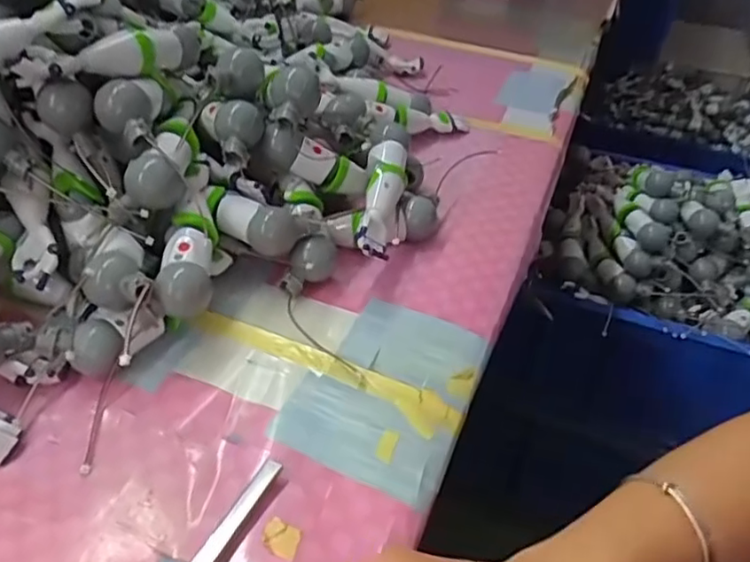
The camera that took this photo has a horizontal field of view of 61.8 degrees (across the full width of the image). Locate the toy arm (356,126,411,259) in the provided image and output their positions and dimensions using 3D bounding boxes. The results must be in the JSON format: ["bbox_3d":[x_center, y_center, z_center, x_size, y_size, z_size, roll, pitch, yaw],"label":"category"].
[{"bbox_3d":[0.007,-0.071,0.503,0.031,0.030,0.141,7,56,3],"label":"toy arm"}]

